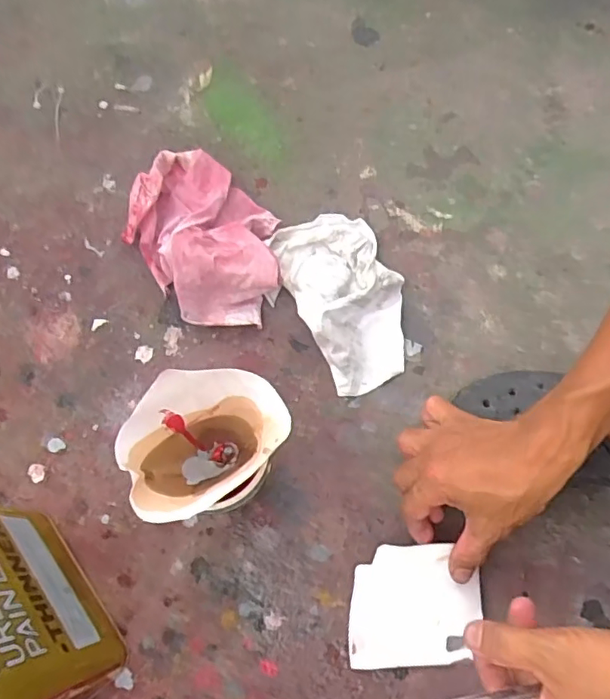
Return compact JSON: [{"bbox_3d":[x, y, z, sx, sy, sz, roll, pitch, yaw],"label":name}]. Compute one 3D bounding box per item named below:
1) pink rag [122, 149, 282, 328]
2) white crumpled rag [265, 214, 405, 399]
[{"bbox_3d":[-0.104,-0.123,0.584,0.138,0.072,0.199,-37,72,-12],"label":"pink rag"},{"bbox_3d":[0.041,-0.064,0.563,0.106,0.055,0.200,-21,69,-6],"label":"white crumpled rag"}]

